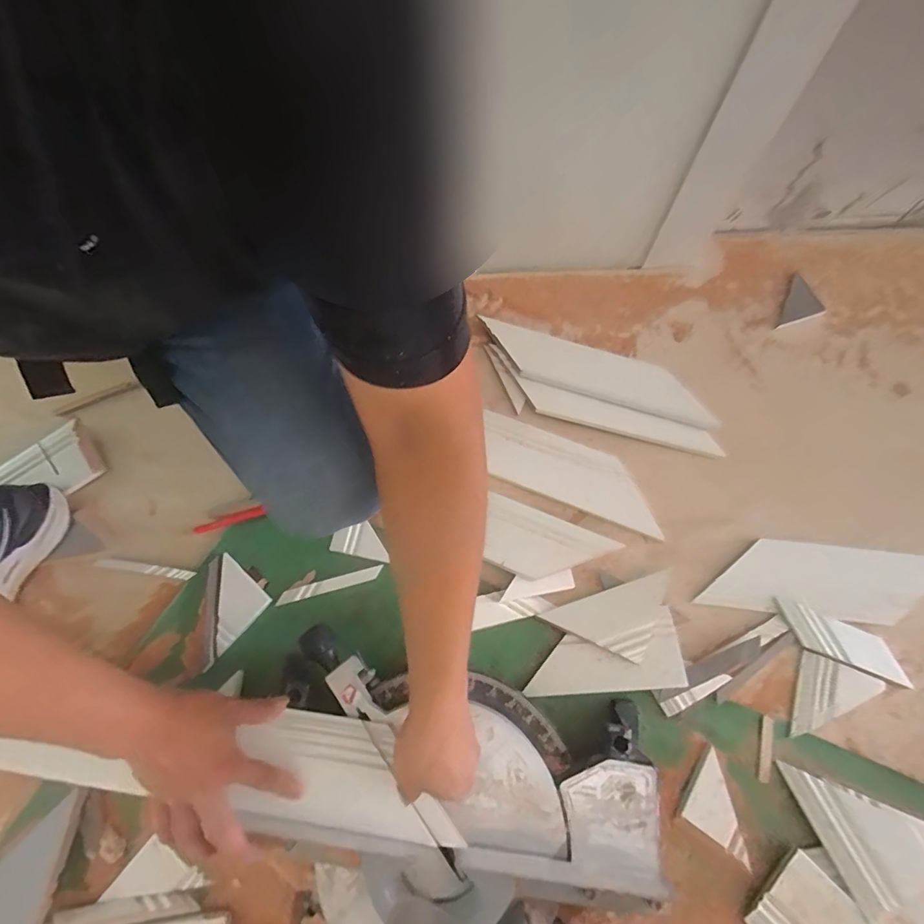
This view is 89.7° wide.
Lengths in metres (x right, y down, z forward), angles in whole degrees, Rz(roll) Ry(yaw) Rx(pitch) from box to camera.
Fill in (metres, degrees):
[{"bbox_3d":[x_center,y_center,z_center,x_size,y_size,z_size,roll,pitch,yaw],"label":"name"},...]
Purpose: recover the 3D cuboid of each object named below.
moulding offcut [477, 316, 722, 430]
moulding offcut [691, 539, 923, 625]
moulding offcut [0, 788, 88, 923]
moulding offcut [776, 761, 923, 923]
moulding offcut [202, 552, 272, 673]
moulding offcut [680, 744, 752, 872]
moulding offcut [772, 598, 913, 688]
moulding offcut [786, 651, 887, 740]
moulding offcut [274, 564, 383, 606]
[{"bbox_3d":[0.210,-0.145,0.735,0.371,0.028,0.093,18,72,7],"label":"moulding offcut"},{"bbox_3d":[0.489,0.161,0.634,0.295,0.017,0.097,3,74,11],"label":"moulding offcut"},{"bbox_3d":[-0.488,0.480,0.525,0.094,0.024,0.175,41,76,13],"label":"moulding offcut"},{"bbox_3d":[0.475,0.412,0.536,0.134,0.028,0.140,-14,57,-11],"label":"moulding offcut"},{"bbox_3d":[-0.333,0.197,0.631,0.100,0.008,0.109,38,75,13],"label":"moulding offcut"},{"bbox_3d":[0.290,0.410,0.547,0.057,0.010,0.116,-11,71,-3],"label":"moulding offcut"},{"bbox_3d":[0.490,0.232,0.600,0.166,0.015,0.052,23,73,8],"label":"moulding offcut"},{"bbox_3d":[0.469,0.306,0.584,0.089,0.013,0.101,21,72,8],"label":"moulding offcut"},{"bbox_3d":[-0.183,0.170,0.639,0.146,0.011,0.016,-14,71,-4],"label":"moulding offcut"}]

